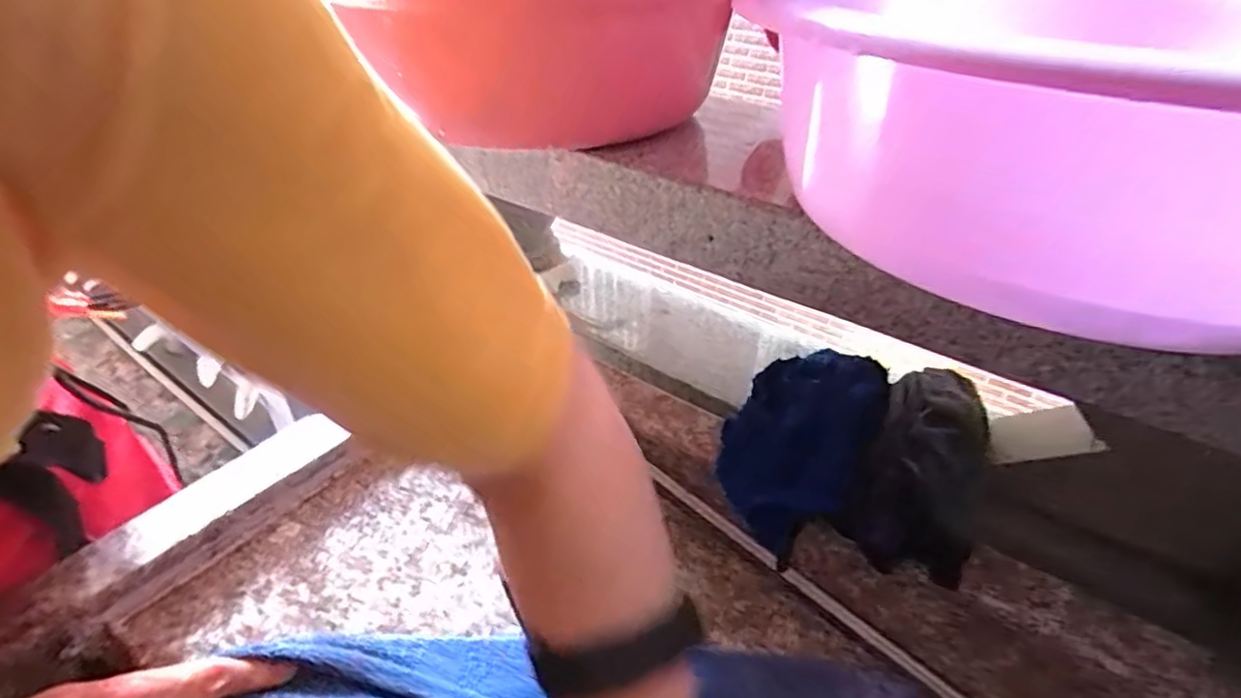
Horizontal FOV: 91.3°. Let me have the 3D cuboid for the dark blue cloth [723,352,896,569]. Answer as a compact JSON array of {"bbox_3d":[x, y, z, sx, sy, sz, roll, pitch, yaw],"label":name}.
[{"bbox_3d":[0.124,0.052,0.414,0.087,0.065,0.165,19,39,21],"label":"dark blue cloth"}]

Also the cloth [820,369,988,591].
[{"bbox_3d":[0.191,0.064,0.382,0.066,0.049,0.155,22,40,24],"label":"cloth"}]

